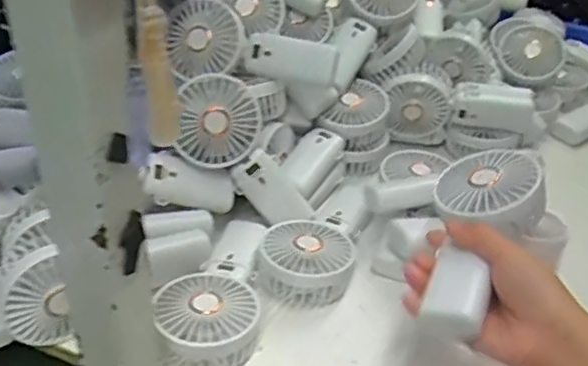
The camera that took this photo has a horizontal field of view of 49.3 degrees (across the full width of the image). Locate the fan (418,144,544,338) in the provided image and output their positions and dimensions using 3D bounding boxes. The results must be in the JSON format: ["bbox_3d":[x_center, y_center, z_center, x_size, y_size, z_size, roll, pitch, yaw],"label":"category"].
[{"bbox_3d":[0.141,0.032,0.495,0.080,0.039,0.174,20,52,20],"label":"fan"}]

